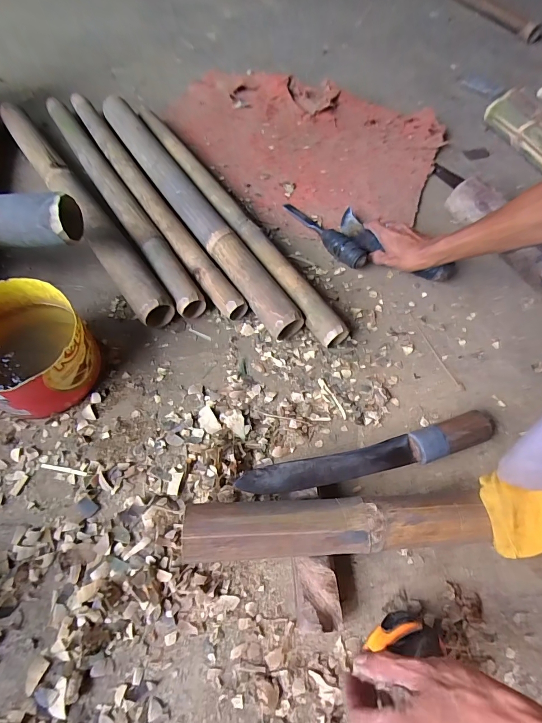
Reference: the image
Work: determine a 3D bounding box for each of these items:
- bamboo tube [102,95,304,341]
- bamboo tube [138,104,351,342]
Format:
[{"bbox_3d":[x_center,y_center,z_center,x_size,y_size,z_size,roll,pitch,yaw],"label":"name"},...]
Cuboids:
[{"bbox_3d":[-0.156,-0.297,0.667,0.065,0.051,0.674,-29,67,-17],"label":"bamboo tube"},{"bbox_3d":[-0.083,-0.280,0.667,0.051,0.045,0.666,-30,67,-17],"label":"bamboo tube"}]

